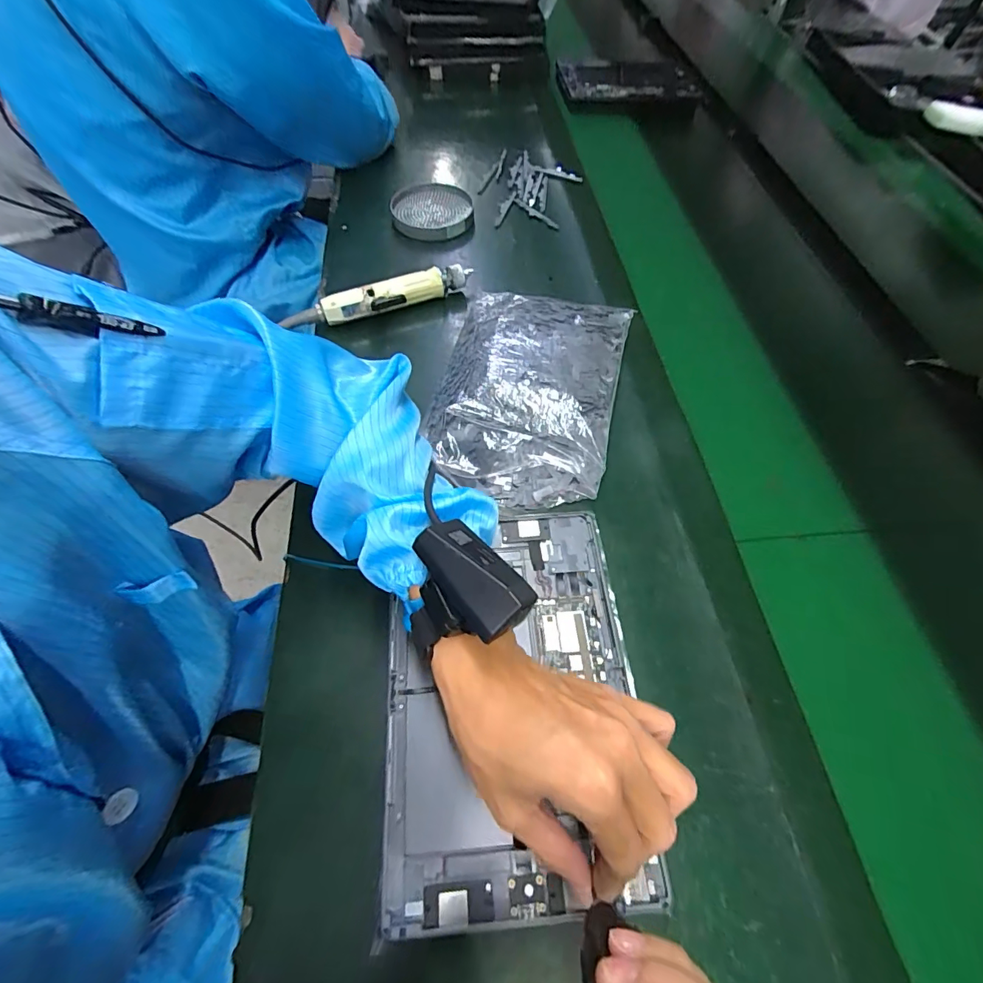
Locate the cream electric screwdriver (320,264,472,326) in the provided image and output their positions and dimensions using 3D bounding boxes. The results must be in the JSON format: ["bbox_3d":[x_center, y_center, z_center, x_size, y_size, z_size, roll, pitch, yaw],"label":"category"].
[{"bbox_3d":[-0.108,-0.229,0.536,0.174,0.031,0.032,-16,62,-13],"label":"cream electric screwdriver"}]

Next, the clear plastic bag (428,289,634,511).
[{"bbox_3d":[0.041,-0.116,0.475,0.175,0.029,0.269,14,60,4],"label":"clear plastic bag"}]

